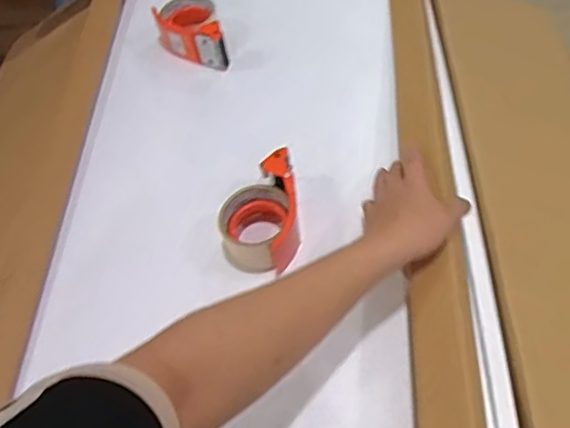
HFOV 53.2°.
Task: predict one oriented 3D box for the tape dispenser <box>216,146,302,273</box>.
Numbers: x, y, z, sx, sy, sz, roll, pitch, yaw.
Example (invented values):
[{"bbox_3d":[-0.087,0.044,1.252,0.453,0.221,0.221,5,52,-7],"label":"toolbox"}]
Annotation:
[{"bbox_3d":[-0.030,0.001,0.683,0.094,0.067,0.137,-6,53,2],"label":"tape dispenser"}]

